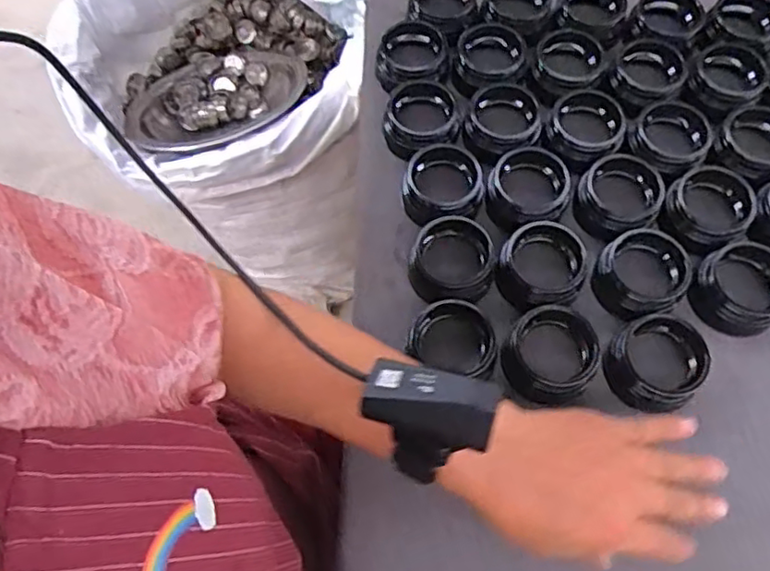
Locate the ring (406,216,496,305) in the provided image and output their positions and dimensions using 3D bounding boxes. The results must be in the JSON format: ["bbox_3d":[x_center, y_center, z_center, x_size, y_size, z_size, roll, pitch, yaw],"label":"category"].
[{"bbox_3d":[0.051,-0.019,0.491,0.063,0.039,0.062,0,66,1],"label":"ring"}]

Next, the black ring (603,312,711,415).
[{"bbox_3d":[0.194,0.054,0.444,0.066,0.033,0.063,-17,66,-6],"label":"black ring"}]

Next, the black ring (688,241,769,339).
[{"bbox_3d":[0.266,0.001,0.467,0.054,0.035,0.063,-15,66,-6],"label":"black ring"}]

